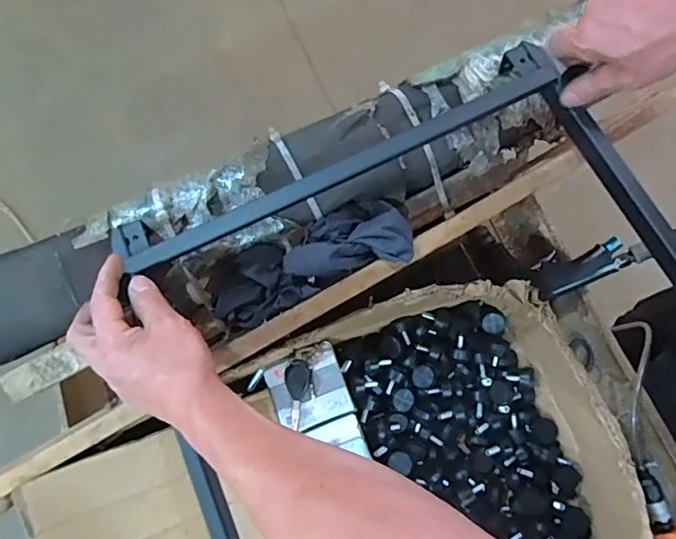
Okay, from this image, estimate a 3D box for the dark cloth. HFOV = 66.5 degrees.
[{"bbox_3d":[-0.032,-0.010,0.547,0.223,0.060,0.085,-19,73,-2],"label":"dark cloth"}]

